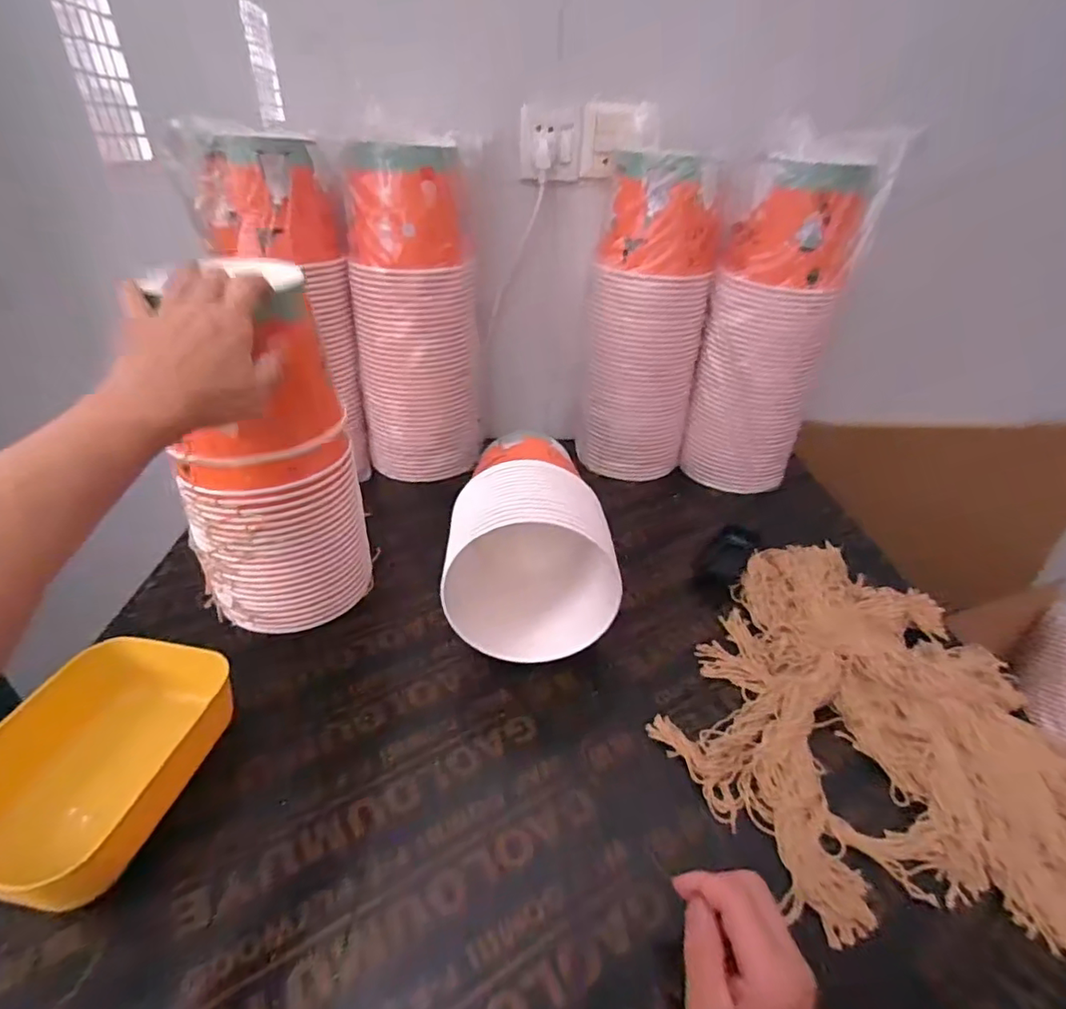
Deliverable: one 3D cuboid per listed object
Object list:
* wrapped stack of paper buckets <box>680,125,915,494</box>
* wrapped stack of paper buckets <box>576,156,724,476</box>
[{"bbox_3d":[0.334,-0.237,0.781,0.171,0.423,0.135,18,37,25],"label":"wrapped stack of paper buckets"},{"bbox_3d":[0.162,-0.253,0.808,0.162,0.416,0.127,9,34,13],"label":"wrapped stack of paper buckets"}]

